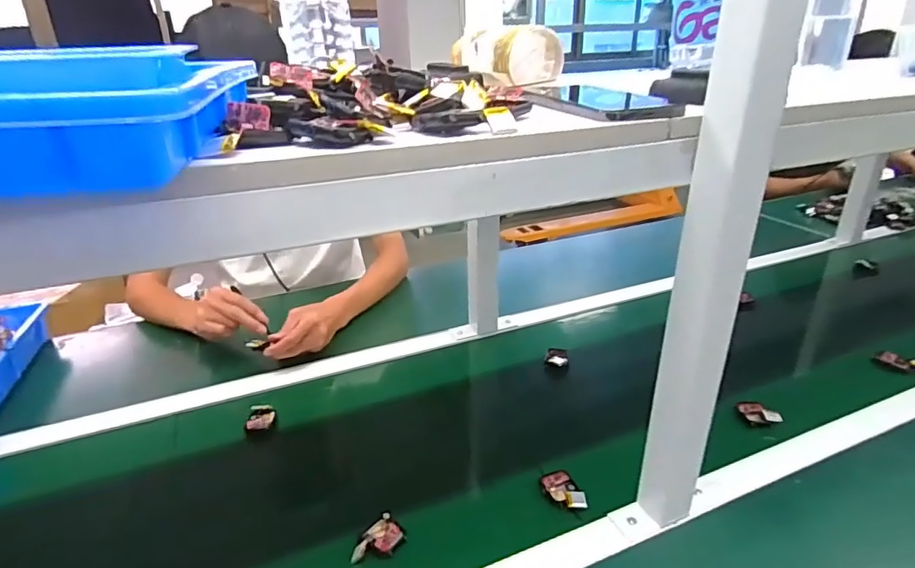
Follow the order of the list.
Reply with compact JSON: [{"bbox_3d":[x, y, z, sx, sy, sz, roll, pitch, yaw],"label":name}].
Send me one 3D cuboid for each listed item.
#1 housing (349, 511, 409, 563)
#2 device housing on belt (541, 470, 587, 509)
[{"bbox_3d":[-0.084,0.268,0.559,0.039,0.015,0.058,21,34,39],"label":"housing"},{"bbox_3d":[0.122,0.236,0.614,0.037,0.012,0.057,-10,27,-15],"label":"device housing on belt"}]

